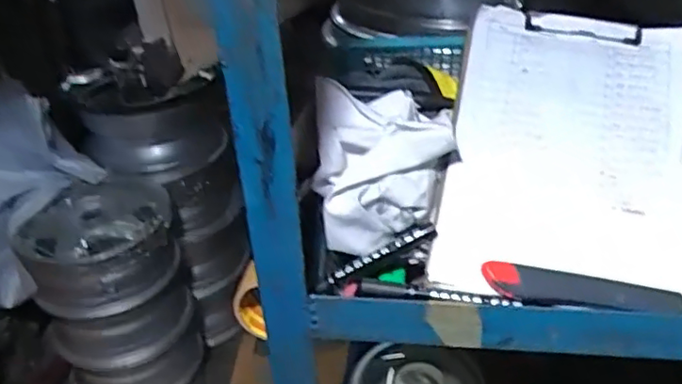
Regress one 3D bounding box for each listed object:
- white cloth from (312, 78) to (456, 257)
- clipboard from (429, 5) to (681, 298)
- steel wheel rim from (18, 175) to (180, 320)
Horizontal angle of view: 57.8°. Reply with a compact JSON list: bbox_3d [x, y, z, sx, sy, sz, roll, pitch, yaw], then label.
[{"bbox_3d":[0.038,-0.025,0.576,0.125,0.101,0.126,0,33,6],"label":"white cloth"},{"bbox_3d":[0.211,-0.041,0.564,0.213,0.019,0.288,10,66,7],"label":"clipboard"},{"bbox_3d":[-0.645,0.130,1.662,0.381,0.178,0.414,-12,34,-12],"label":"steel wheel rim"}]

